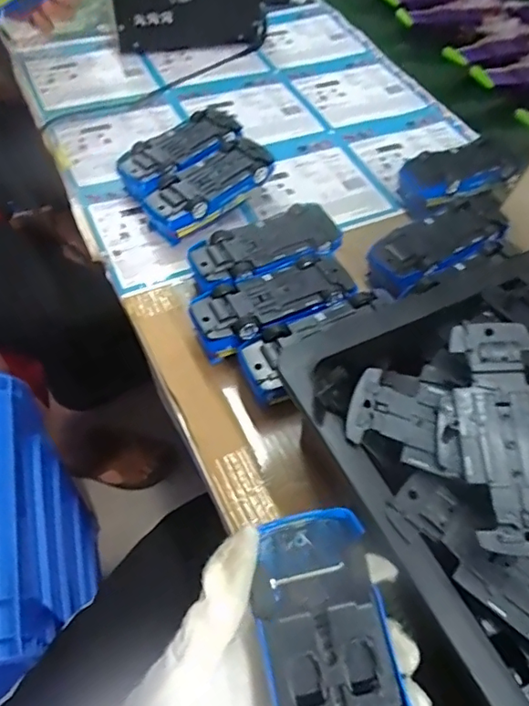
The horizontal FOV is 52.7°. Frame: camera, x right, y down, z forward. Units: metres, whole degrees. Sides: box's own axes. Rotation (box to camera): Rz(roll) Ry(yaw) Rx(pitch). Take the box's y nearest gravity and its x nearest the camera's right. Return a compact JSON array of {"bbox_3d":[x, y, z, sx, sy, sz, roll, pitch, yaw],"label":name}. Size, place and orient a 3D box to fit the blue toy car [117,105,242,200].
[{"bbox_3d":[-0.082,-0.191,0.530,0.133,0.044,0.066,-37,66,-25],"label":"blue toy car"}]

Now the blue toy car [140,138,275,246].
[{"bbox_3d":[-0.051,-0.151,0.504,0.129,0.044,0.060,-34,65,-24],"label":"blue toy car"}]

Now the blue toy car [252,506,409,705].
[{"bbox_3d":[0.029,0.135,0.218,0.050,0.028,0.131,-10,70,-9],"label":"blue toy car"}]

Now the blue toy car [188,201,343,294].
[{"bbox_3d":[0.001,-0.083,0.460,0.136,0.038,0.061,-25,61,-22],"label":"blue toy car"}]

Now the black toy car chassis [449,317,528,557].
[{"bbox_3d":[0.127,0.039,0.281,0.051,0.019,0.127,3,55,-4],"label":"black toy car chassis"}]

